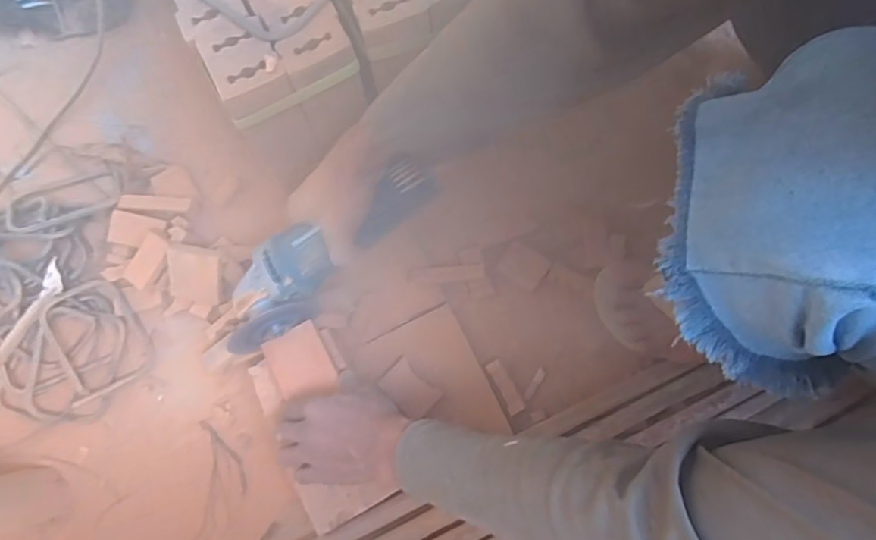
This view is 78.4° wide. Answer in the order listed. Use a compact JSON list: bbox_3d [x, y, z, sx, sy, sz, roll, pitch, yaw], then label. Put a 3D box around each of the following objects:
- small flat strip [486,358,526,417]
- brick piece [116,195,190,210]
[{"bbox_3d":[0.077,0.132,0.611,0.020,0.007,0.061,-25,75,-5],"label":"small flat strip"},{"bbox_3d":[-0.349,-0.082,0.669,0.086,0.020,0.017,3,75,3],"label":"brick piece"}]

